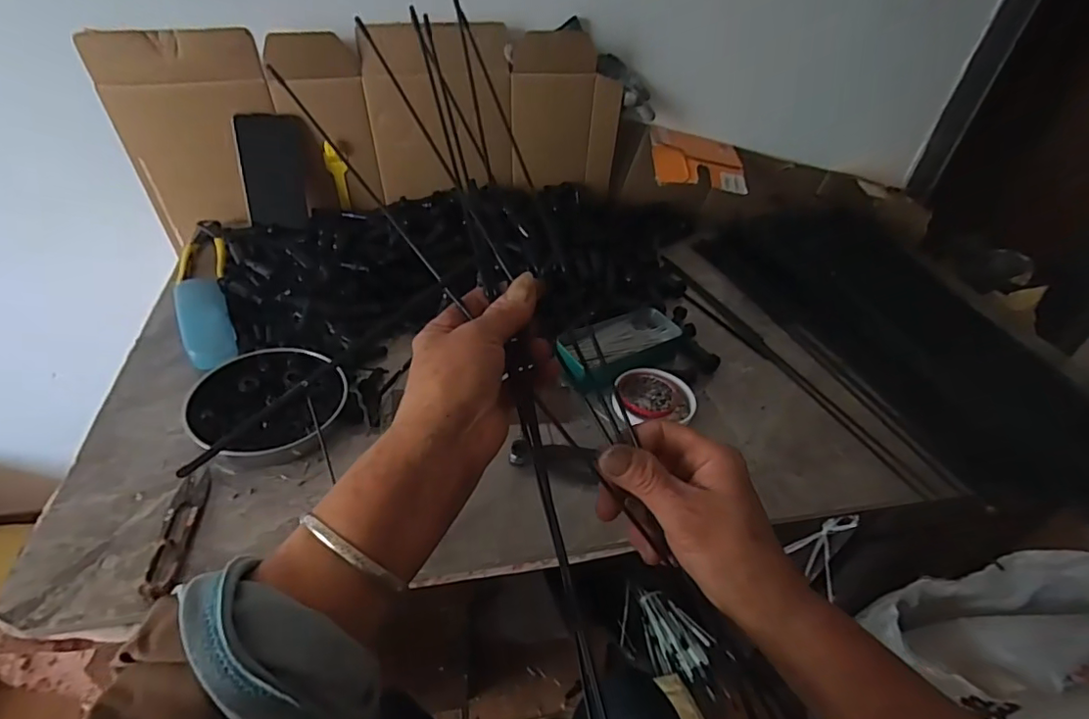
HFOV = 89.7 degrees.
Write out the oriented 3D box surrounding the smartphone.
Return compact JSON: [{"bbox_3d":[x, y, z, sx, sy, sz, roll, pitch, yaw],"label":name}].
[{"bbox_3d":[-0.383,-0.265,0.778,0.082,0.152,0.007,-3,26,-20],"label":"smartphone"}]

